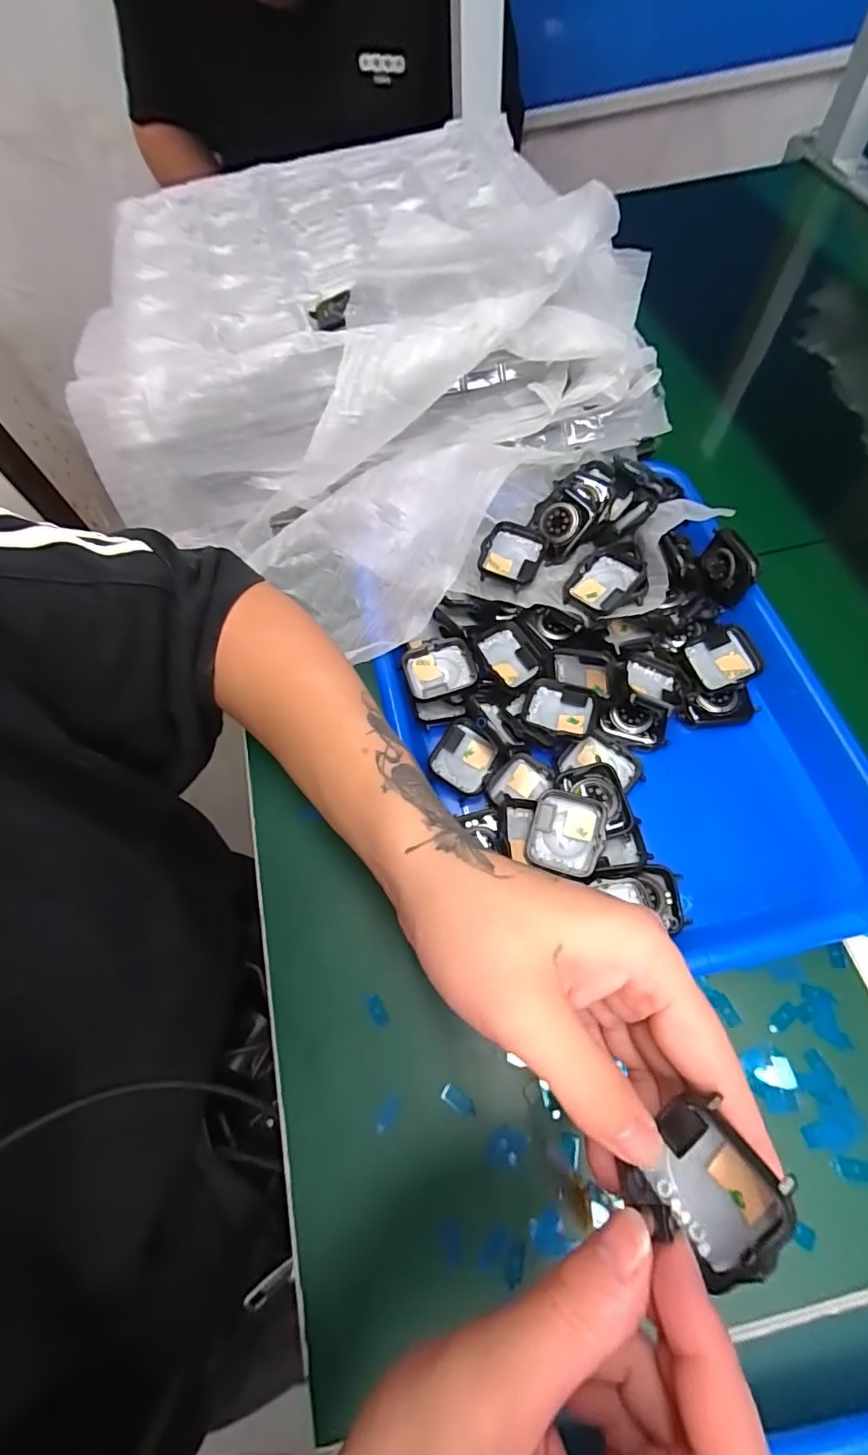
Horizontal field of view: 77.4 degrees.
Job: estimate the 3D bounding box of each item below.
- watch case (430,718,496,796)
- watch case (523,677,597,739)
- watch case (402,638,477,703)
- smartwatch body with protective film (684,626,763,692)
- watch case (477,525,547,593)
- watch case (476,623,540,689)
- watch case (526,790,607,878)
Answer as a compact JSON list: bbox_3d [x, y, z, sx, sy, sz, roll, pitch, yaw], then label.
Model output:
[{"bbox_3d":[0.019,0.018,0.333,0.035,0.011,0.040,25,69,16],"label":"watch case"},{"bbox_3d":[0.078,-0.010,0.333,0.044,0.011,0.036,10,66,10],"label":"watch case"},{"bbox_3d":[0.004,-0.037,0.340,0.043,0.012,0.038,-12,64,-1],"label":"watch case"},{"bbox_3d":[0.176,-0.041,0.335,0.040,0.014,0.036,-21,65,-5],"label":"smartwatch body with protective film"},{"bbox_3d":[0.050,-0.109,0.351,0.036,0.016,0.043,17,67,13],"label":"watch case"},{"bbox_3d":[0.048,-0.046,0.347,0.036,0.017,0.039,-30,69,-10],"label":"watch case"},{"bbox_3d":[0.073,0.058,0.297,0.038,0.010,0.042,12,91,22],"label":"watch case"}]

